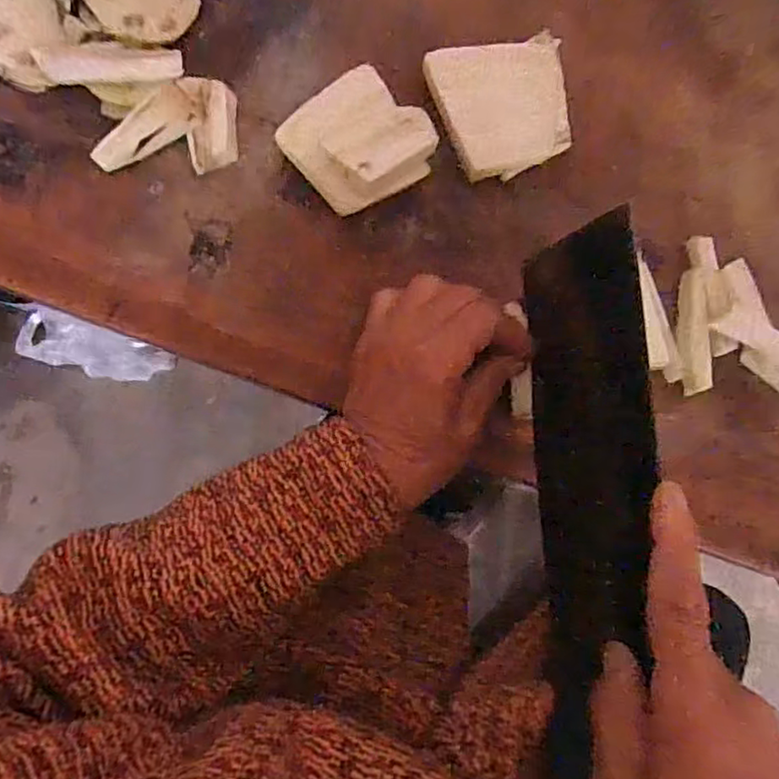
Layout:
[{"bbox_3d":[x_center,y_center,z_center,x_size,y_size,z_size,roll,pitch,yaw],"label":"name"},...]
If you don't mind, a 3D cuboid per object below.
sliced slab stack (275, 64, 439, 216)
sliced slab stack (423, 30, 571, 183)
[{"bbox_3d":[-0.016,-0.141,0.352,0.074,0.028,0.072,-44,87,-8],"label":"sliced slab stack"},{"bbox_3d":[0.065,-0.160,0.366,0.075,0.026,0.073,-11,84,-5],"label":"sliced slab stack"}]

